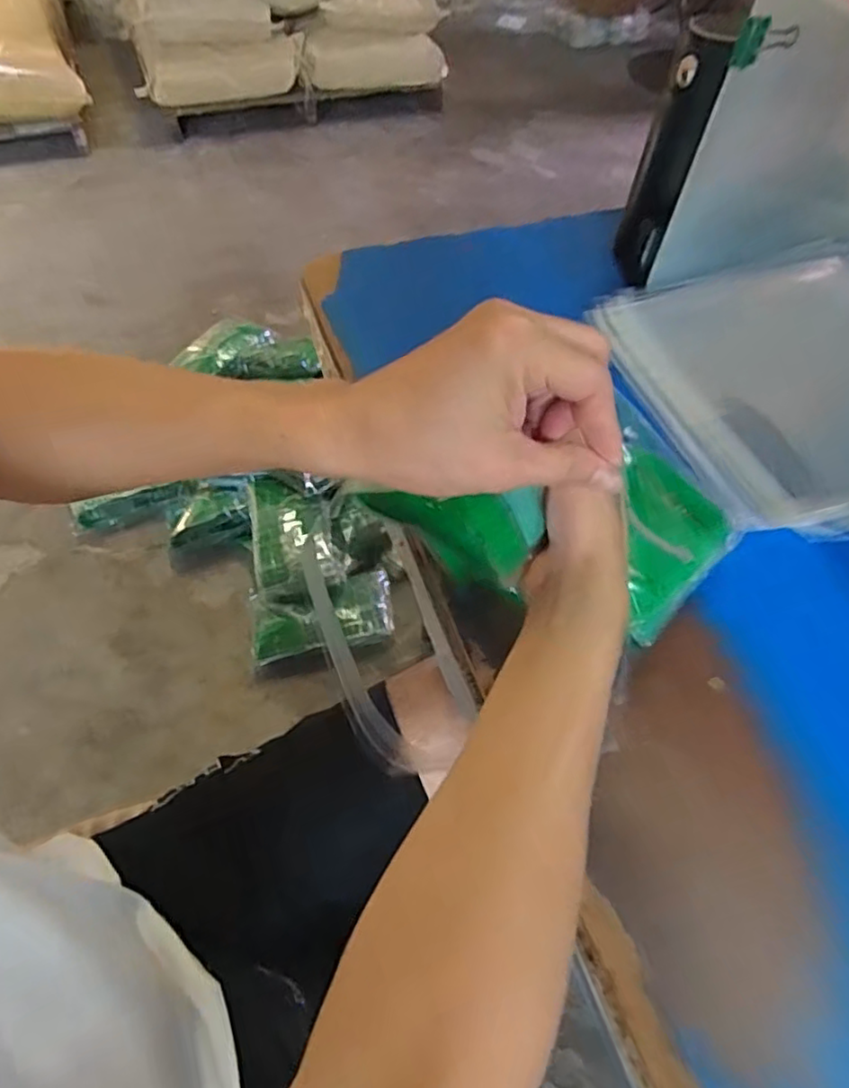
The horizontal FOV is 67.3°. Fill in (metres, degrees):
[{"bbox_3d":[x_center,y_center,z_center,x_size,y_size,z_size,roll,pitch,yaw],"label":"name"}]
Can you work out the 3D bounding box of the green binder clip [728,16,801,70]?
[{"bbox_3d":[0.276,-0.406,0.515,0.062,0.035,0.013,-22,60,-18],"label":"green binder clip"}]

